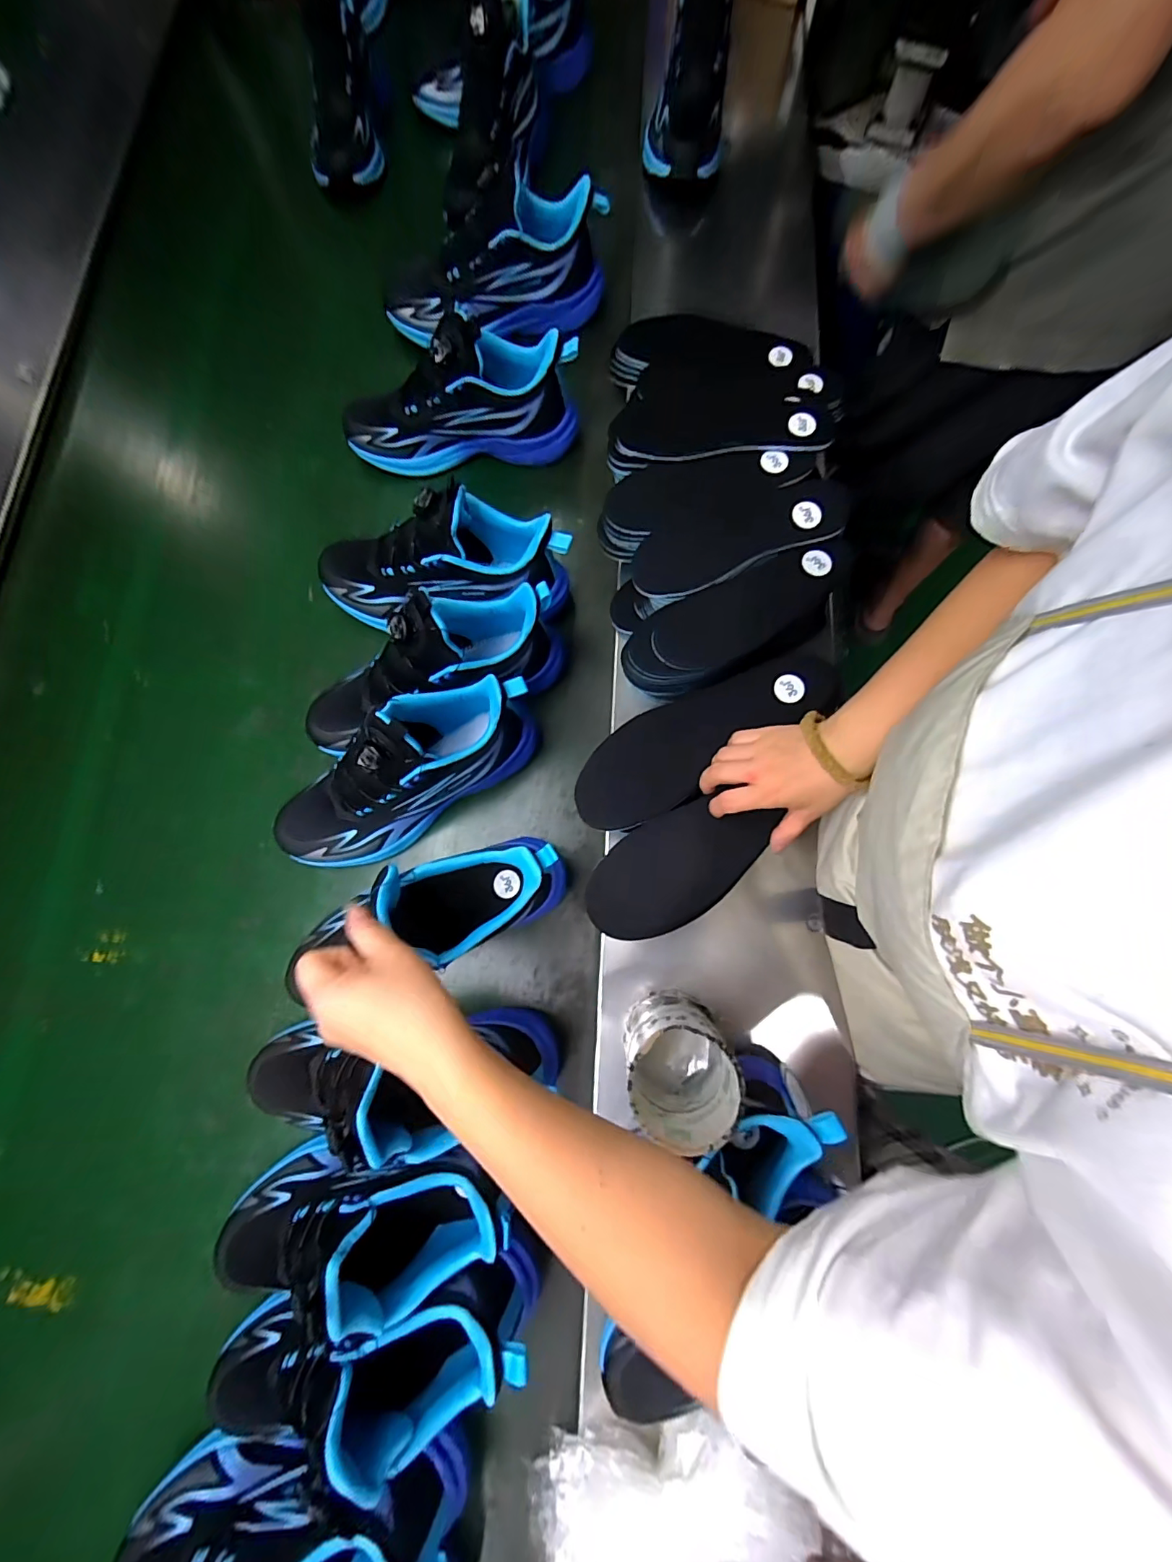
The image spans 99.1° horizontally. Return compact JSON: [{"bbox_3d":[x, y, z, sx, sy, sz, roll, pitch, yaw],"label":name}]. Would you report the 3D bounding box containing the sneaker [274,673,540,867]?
[{"bbox_3d":[-0.175,-0.007,0.483,0.270,0.154,0.095,-34,82,-11],"label":"sneaker"}]

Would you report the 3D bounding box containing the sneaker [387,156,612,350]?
[{"bbox_3d":[-0.113,-0.638,0.613,0.261,0.134,0.091,1,77,-4],"label":"sneaker"}]

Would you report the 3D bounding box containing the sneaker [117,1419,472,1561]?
[{"bbox_3d":[-0.230,0.578,0.358,0.266,0.146,0.095,-10,78,2],"label":"sneaker"}]

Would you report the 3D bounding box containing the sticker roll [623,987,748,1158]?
[{"bbox_3d":[0.073,0.229,0.408,0.078,0.108,0.083,1,77,-4],"label":"sticker roll"}]

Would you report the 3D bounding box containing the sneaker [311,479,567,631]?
[{"bbox_3d":[-0.158,-0.230,0.530,0.278,0.132,0.103,9,80,6],"label":"sneaker"}]

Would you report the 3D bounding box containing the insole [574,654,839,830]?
[{"bbox_3d":[0.108,-0.045,0.473,0.263,0.022,0.088,-31,79,0],"label":"insole"}]

